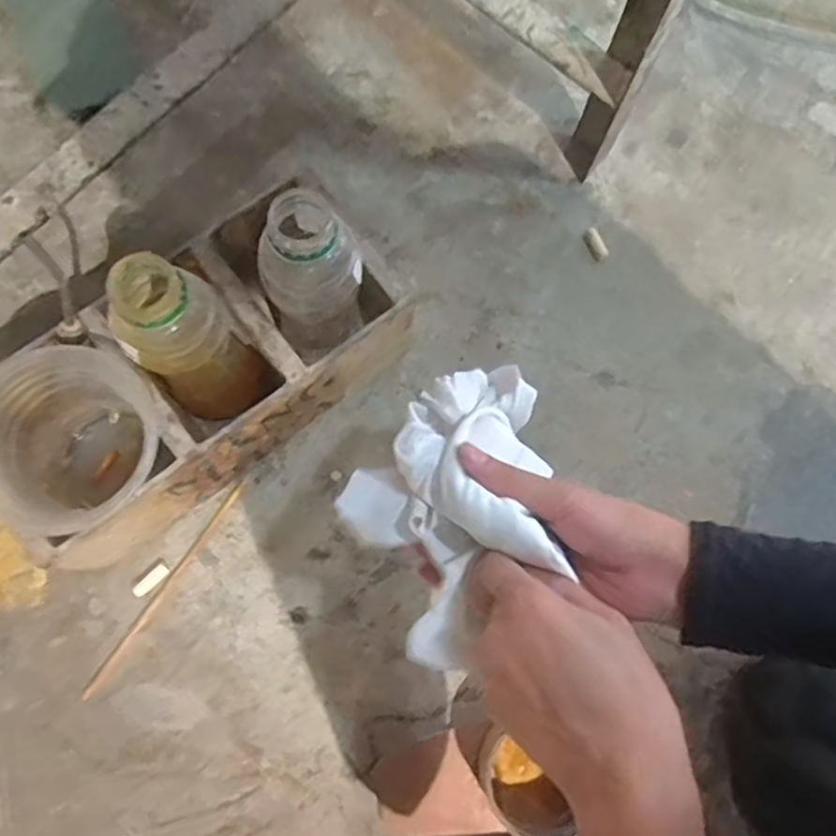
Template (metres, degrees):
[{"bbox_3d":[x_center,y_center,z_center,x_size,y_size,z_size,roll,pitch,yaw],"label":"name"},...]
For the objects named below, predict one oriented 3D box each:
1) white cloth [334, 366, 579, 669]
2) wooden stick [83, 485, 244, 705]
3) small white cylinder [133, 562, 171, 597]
[{"bbox_3d":[0.029,0.041,0.398,0.152,0.068,0.122,-39,78,-10],"label":"white cloth"},{"bbox_3d":[-0.196,0.131,0.540,0.008,0.010,0.190,33,77,8],"label":"wooden stick"},{"bbox_3d":[-0.205,0.125,0.539,0.009,0.010,0.032,44,79,10],"label":"small white cylinder"}]

